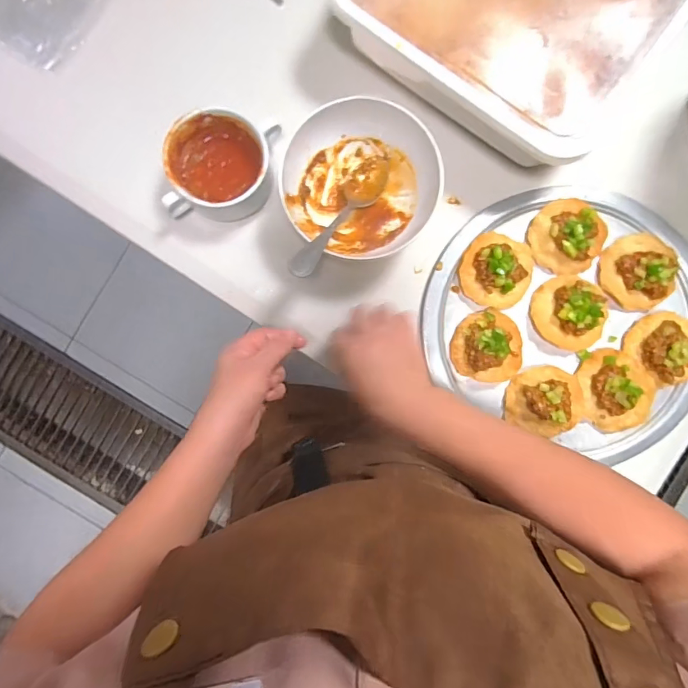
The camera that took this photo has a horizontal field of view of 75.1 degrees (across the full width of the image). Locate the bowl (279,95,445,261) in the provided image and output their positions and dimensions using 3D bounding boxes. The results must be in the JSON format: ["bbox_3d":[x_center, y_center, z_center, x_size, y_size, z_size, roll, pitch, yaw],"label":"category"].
[{"bbox_3d":[0.017,-0.170,0.469,0.153,0.058,0.155,0,90,0],"label":"bowl"}]

